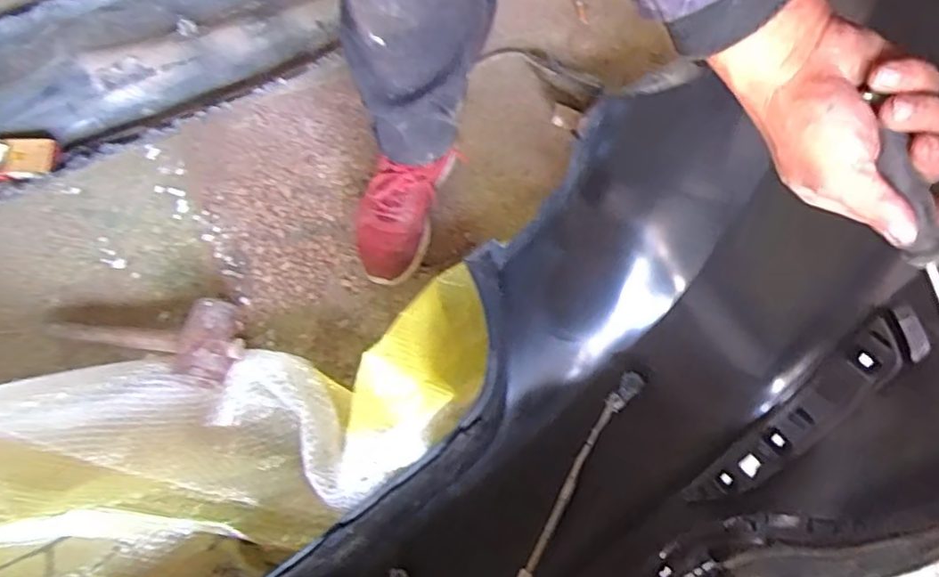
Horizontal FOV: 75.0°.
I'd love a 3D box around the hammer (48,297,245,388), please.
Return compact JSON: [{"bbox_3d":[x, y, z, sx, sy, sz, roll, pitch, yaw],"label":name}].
[{"bbox_3d":[-0.454,0.058,0.857,0.283,0.063,0.115,7,69,16],"label":"hammer"}]

